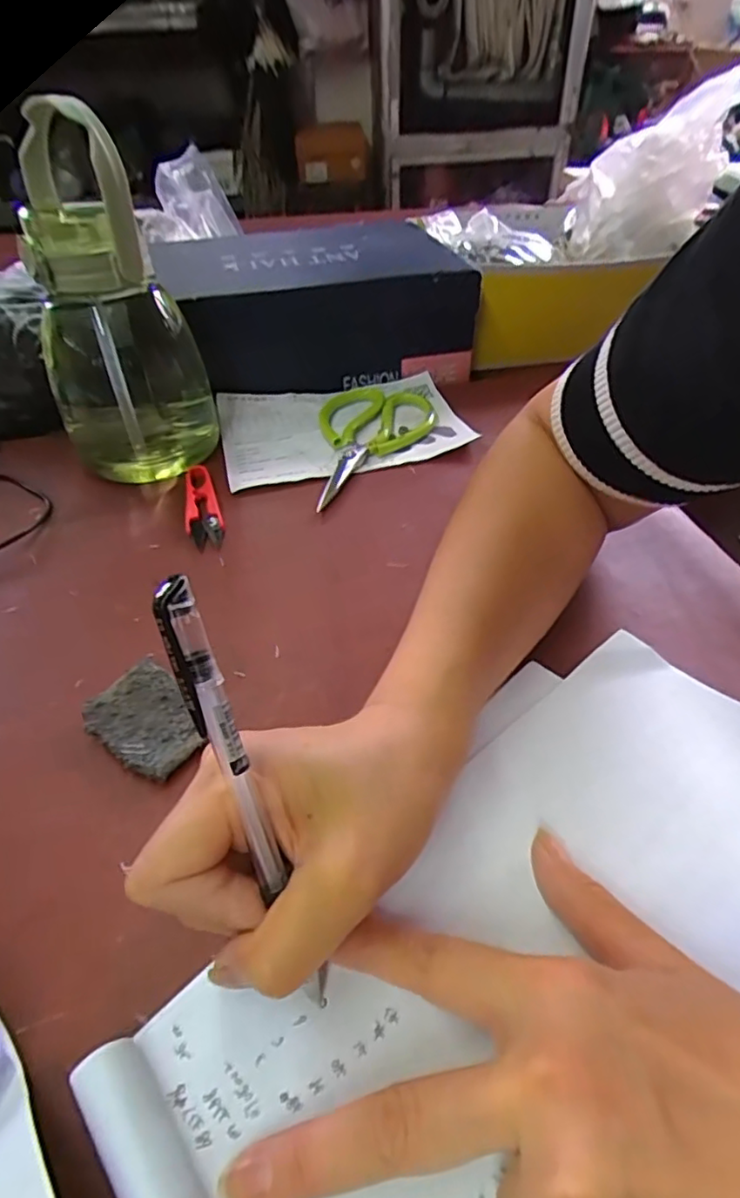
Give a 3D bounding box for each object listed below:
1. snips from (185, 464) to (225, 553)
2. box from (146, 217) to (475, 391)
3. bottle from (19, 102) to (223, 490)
[{"bbox_3d":[-0.128,-0.072,0.464,0.026,0.009,0.100,-15,43,-13],"label":"snips"},{"bbox_3d":[-0.053,-0.306,0.644,0.296,0.109,0.208,-16,43,-14],"label":"box"},{"bbox_3d":[-0.196,-0.217,0.460,0.116,0.235,0.089,-12,42,-10],"label":"bottle"}]

